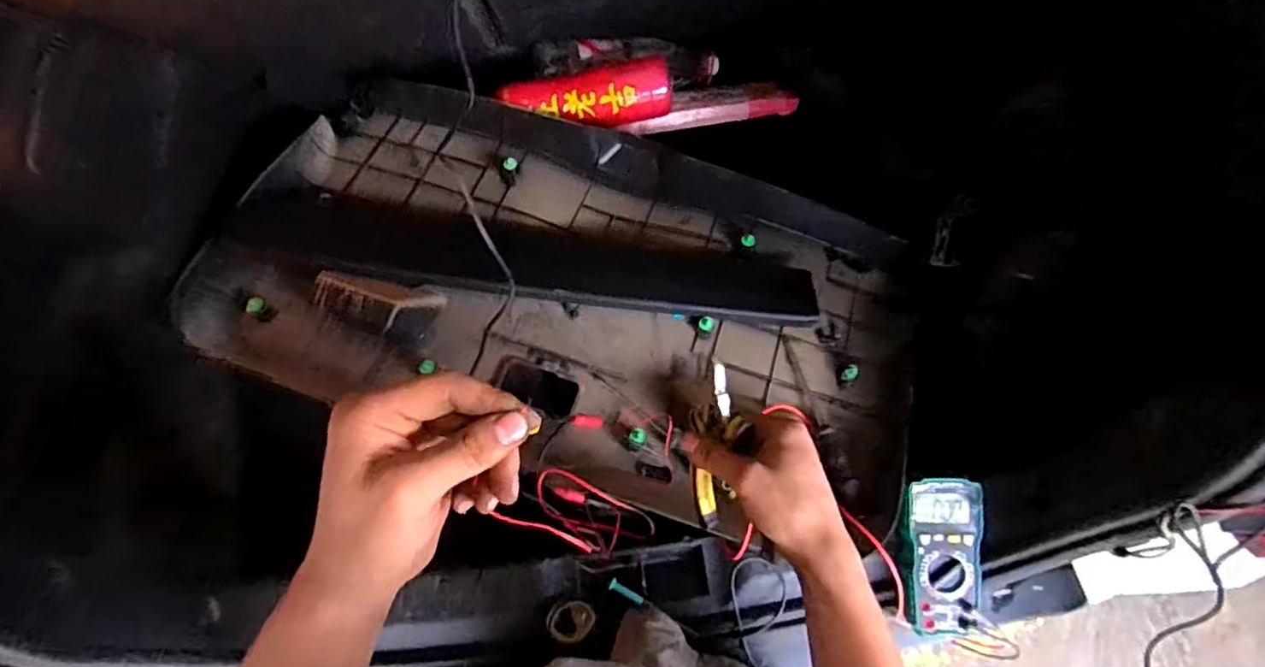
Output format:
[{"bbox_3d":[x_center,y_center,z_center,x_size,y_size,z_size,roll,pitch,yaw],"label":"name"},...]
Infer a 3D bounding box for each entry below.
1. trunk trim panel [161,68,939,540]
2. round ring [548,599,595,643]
[{"bbox_3d":[-0.078,-0.060,0.827,0.874,0.087,0.497,19,61,6],"label":"trunk trim panel"},{"bbox_3d":[-0.068,0.319,0.701,0.051,0.023,0.045,2,75,0],"label":"round ring"}]

